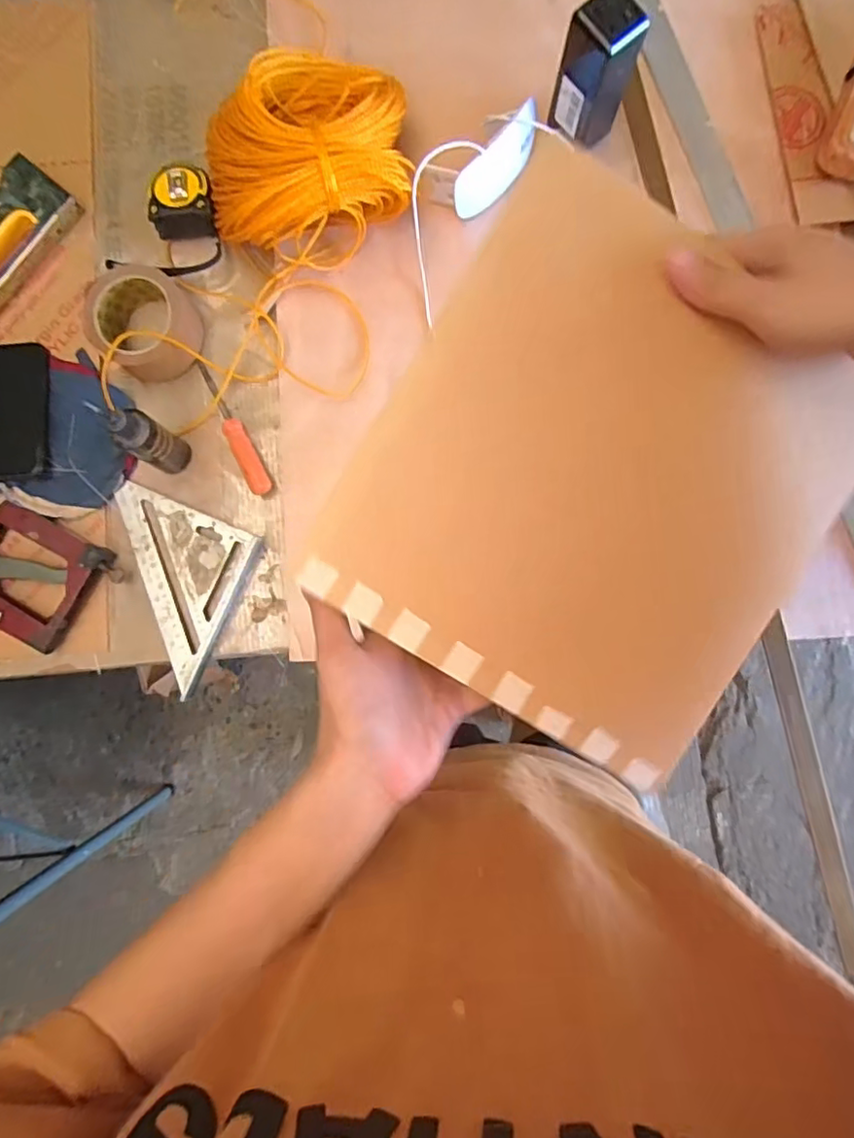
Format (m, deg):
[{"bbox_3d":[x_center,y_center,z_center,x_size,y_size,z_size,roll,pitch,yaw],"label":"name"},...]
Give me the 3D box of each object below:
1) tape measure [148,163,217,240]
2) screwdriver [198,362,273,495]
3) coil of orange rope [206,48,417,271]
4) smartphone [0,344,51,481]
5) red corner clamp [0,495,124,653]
[{"bbox_3d":[-0.255,-0.389,0.623,0.069,0.034,0.065,0,87,1],"label":"tape measure"},{"bbox_3d":[-0.206,-0.150,0.621,0.022,0.021,0.158,-28,87,0],"label":"screwdriver"},{"bbox_3d":[-0.117,-0.408,0.590,0.207,0.102,0.161,-15,87,0],"label":"coil of orange rope"},{"bbox_3d":[-0.435,-0.162,0.609,0.076,0.009,0.141,-1,86,-4],"label":"smartphone"},{"bbox_3d":[-0.421,0.000,0.601,0.174,0.026,0.119,27,88,3],"label":"red corner clamp"}]

